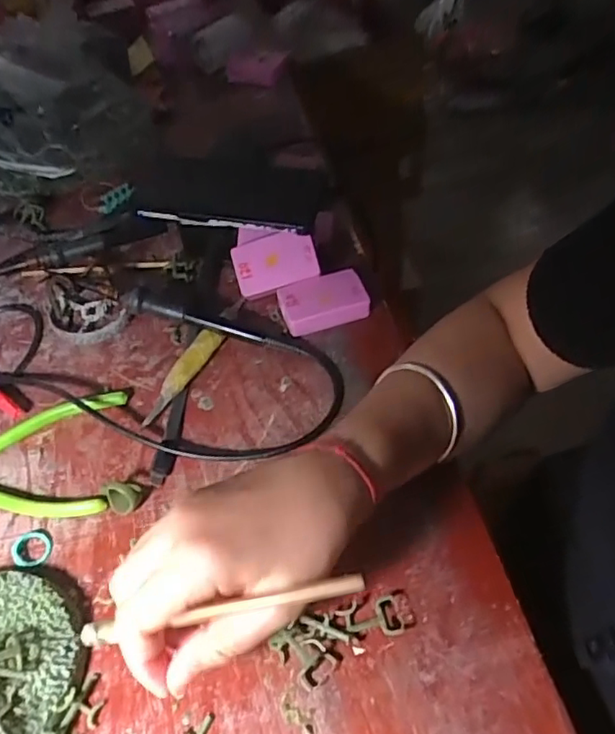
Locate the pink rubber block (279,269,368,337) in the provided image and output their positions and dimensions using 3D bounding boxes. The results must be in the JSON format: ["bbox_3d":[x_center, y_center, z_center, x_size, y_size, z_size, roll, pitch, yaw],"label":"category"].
[{"bbox_3d":[0.013,-0.053,0.478,0.068,0.021,0.042,-13,51,-7],"label":"pink rubber block"}]

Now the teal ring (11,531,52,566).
[{"bbox_3d":[-0.174,0.113,0.363,0.024,0.006,0.023,-2,50,2],"label":"teal ring"}]

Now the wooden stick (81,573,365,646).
[{"bbox_3d":[-0.042,0.110,0.262,0.140,0.006,0.009,-16,49,13],"label":"wooden stick"}]

